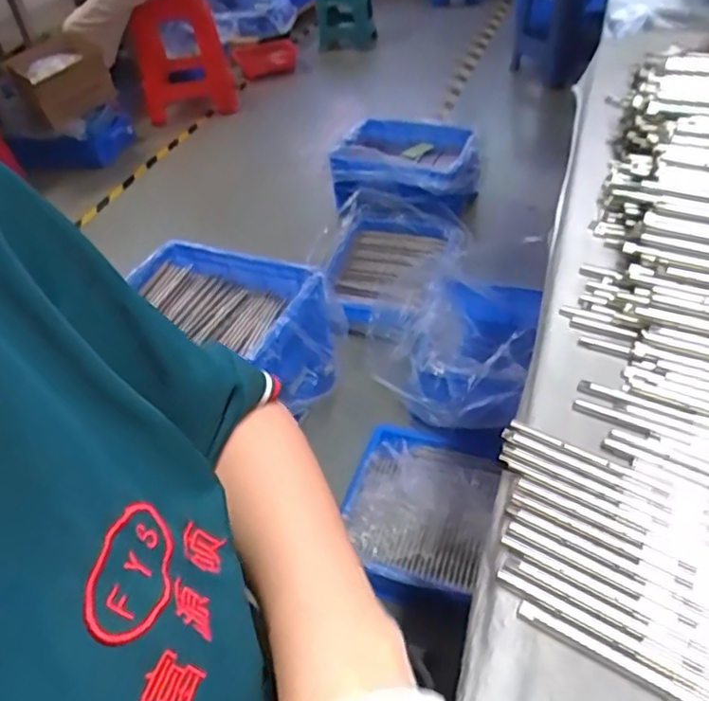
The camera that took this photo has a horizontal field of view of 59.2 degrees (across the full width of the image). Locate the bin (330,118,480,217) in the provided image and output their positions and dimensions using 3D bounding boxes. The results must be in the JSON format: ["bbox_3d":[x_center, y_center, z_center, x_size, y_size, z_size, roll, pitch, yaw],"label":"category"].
[{"bbox_3d":[0.147,-0.516,1.816,0.387,0.187,0.250,18,48,24],"label":"bin"}]

